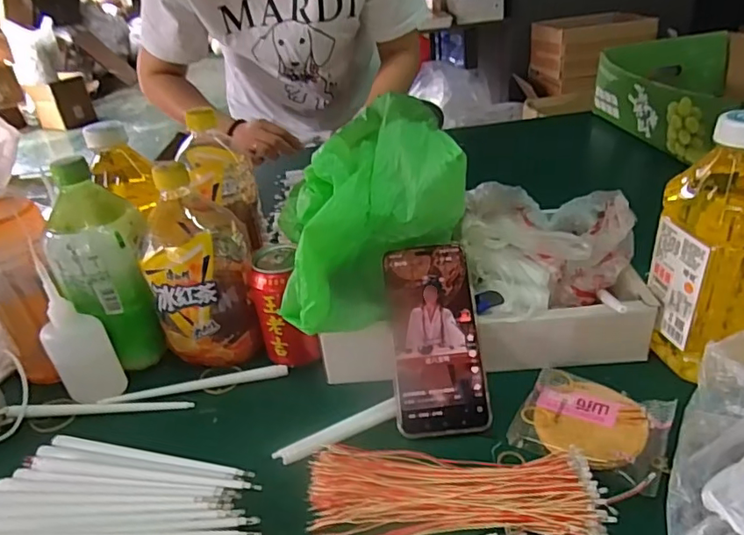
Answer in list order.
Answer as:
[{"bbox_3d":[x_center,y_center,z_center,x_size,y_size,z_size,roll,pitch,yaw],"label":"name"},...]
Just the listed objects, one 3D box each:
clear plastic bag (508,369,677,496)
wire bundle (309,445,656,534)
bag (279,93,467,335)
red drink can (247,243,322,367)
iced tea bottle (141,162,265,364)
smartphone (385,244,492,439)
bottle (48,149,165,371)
[{"bbox_3d":[0.177,0.124,0.432,0.105,0.016,0.095,14,36,31],"label":"clear plastic bag"},{"bbox_3d":[0.066,0.162,0.378,0.225,0.017,0.085,0,31,10],"label":"wire bundle"},{"bbox_3d":[-0.002,-0.038,0.460,0.160,0.168,0.095,-9,32,-3],"label":"bag"},{"bbox_3d":[-0.088,0.040,0.534,0.052,0.112,0.056,-5,31,3],"label":"red drink can"},{"bbox_3d":[-0.170,-0.005,0.530,0.093,0.191,0.102,-16,32,-16],"label":"iced tea bottle"},{"bbox_3d":[0.055,0.059,0.463,0.075,0.160,0.009,-5,-14,1],"label":"smartphone"},{"bbox_3d":[-0.250,0.002,0.516,0.080,0.200,0.061,-12,31,-10],"label":"bottle"}]

